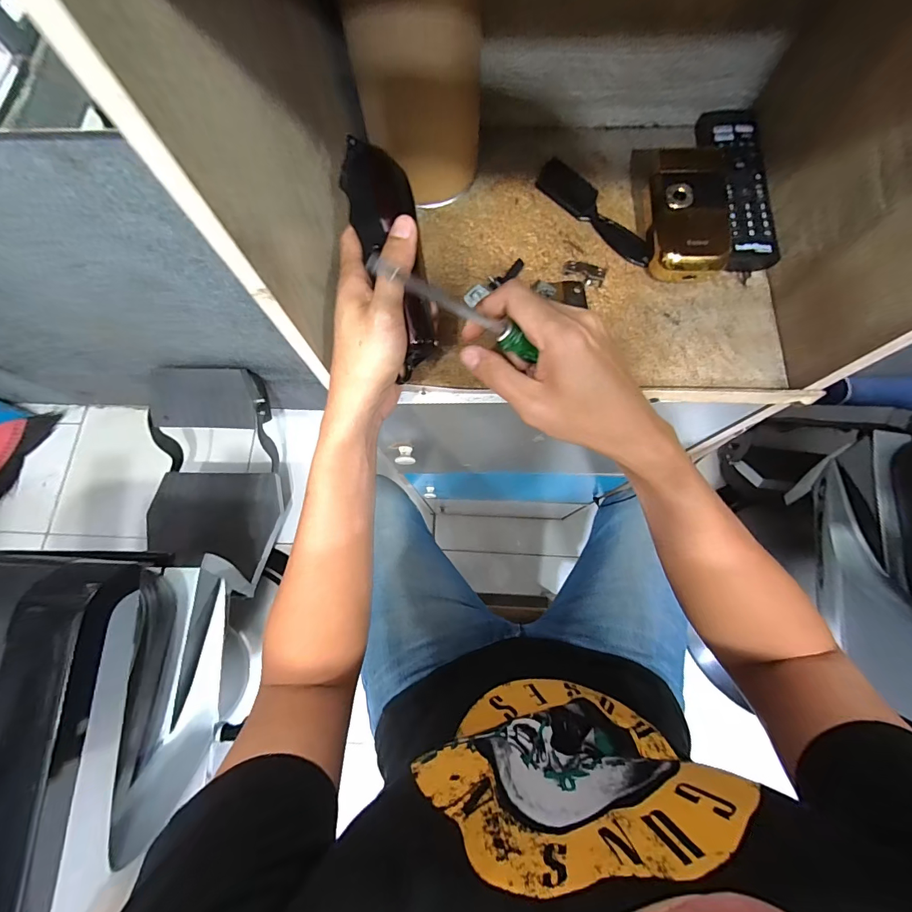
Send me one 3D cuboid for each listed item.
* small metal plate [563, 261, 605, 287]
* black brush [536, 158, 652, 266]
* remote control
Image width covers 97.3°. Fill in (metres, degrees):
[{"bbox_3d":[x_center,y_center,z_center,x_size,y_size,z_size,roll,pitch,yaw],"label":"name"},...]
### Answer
[{"bbox_3d":[0.116,-0.168,0.363,0.038,0.013,0.013,24,77,8],"label":"small metal plate"},{"bbox_3d":[0.132,-0.228,0.375,0.023,0.019,0.137,-41,78,-8],"label":"black brush"},{"bbox_3d":[0.259,-0.252,0.370,0.040,0.024,0.170,1,75,2],"label":"remote control"}]

